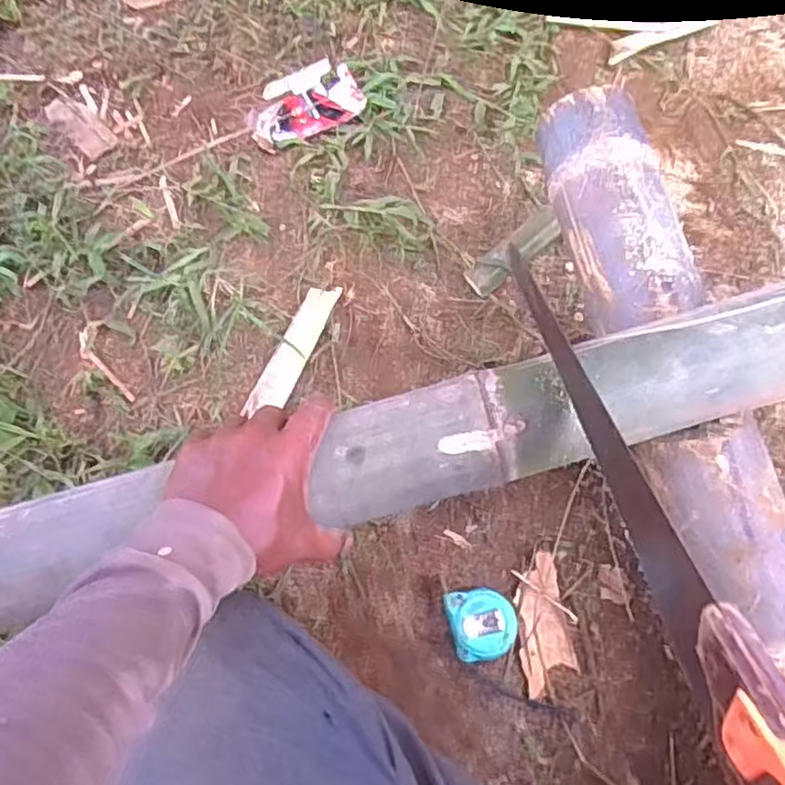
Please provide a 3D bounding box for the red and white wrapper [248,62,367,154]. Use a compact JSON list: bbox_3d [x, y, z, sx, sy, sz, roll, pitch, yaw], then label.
[{"bbox_3d":[-0.112,-0.358,0.848,0.141,0.014,0.117,-26,68,-8],"label":"red and white wrapper"}]

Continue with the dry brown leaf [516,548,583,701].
[{"bbox_3d":[0.132,0.204,0.607,0.048,0.011,0.113,-10,66,-2],"label":"dry brown leaf"}]

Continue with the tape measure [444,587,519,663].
[{"bbox_3d":[0.079,0.201,0.598,0.058,0.030,0.057,-12,66,-2],"label":"tape measure"}]

